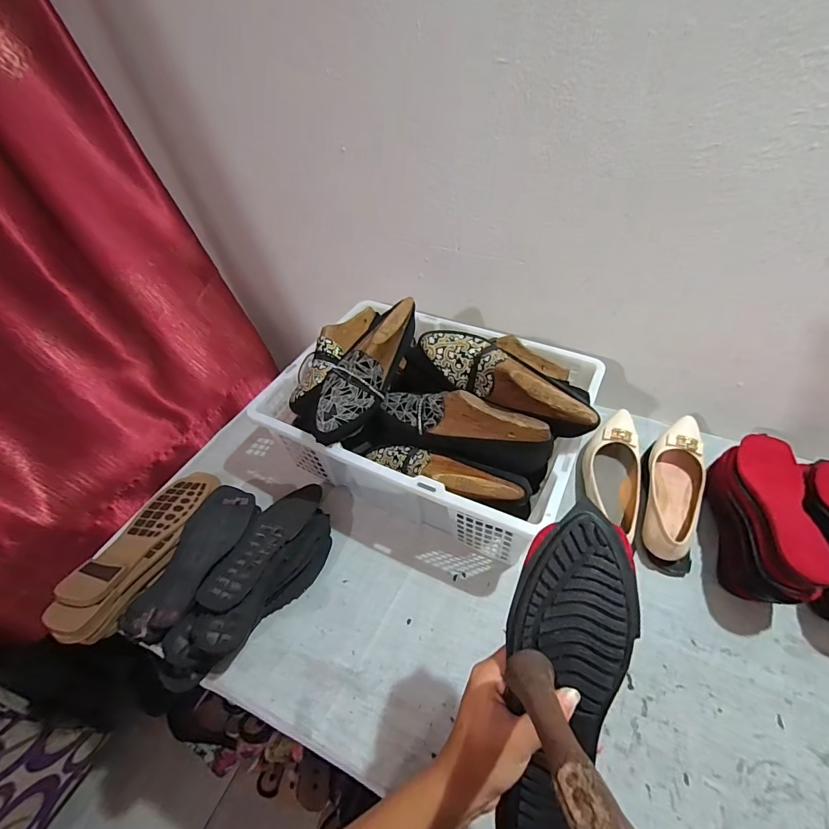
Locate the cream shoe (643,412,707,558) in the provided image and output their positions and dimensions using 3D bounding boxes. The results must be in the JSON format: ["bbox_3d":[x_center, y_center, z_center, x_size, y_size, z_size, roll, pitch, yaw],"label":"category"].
[{"bbox_3d":[0.405,0.117,0.651,0.077,0.076,0.242,17,49,20],"label":"cream shoe"}]

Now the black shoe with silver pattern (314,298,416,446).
[{"bbox_3d":[-0.065,-0.065,0.609,0.069,0.102,0.244,23,72,25],"label":"black shoe with silver pattern"}]

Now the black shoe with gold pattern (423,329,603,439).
[{"bbox_3d":[0.124,-0.049,0.564,0.253,0.091,0.087,30,53,13],"label":"black shoe with gold pattern"}]

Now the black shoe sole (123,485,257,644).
[{"bbox_3d":[-0.314,0.199,0.602,0.101,0.025,0.226,8,48,12],"label":"black shoe sole"}]

